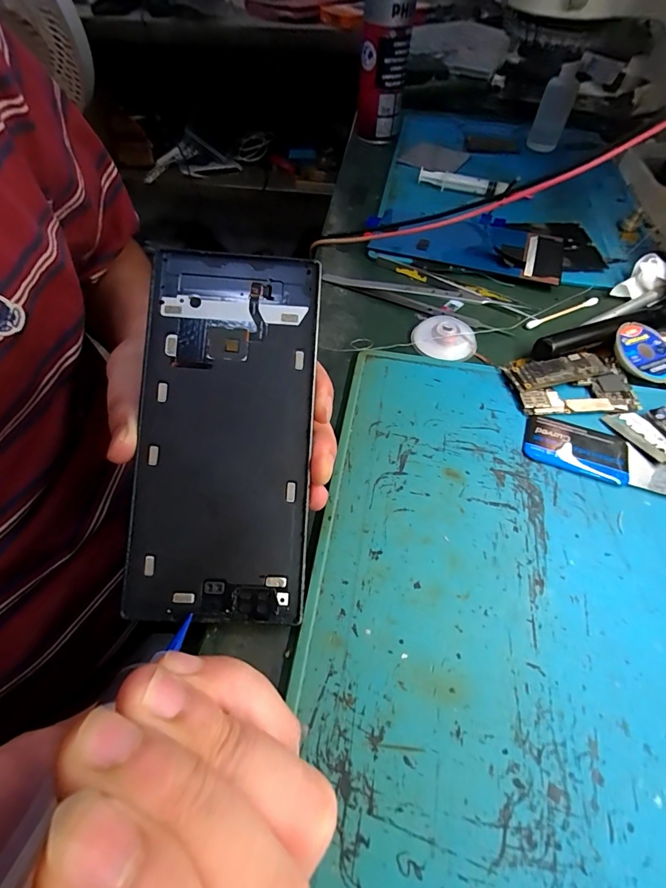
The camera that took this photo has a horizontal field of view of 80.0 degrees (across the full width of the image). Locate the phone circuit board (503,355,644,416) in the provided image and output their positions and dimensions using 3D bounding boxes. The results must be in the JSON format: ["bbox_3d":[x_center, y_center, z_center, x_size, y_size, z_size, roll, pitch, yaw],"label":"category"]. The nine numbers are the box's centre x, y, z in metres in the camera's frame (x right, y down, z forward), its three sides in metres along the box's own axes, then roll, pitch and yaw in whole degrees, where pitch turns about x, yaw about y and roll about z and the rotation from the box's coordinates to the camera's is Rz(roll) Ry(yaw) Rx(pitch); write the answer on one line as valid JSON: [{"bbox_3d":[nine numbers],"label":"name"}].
[{"bbox_3d":[0.151,-0.039,0.253,0.074,0.008,0.043,-2,55,-1],"label":"phone circuit board"}]

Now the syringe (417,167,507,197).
[{"bbox_3d":[0.134,-0.271,0.413,0.090,0.016,0.015,12,56,9],"label":"syringe"}]

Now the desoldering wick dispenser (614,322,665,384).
[{"bbox_3d":[0.210,-0.060,0.264,0.045,0.004,0.039,22,70,-1],"label":"desoldering wick dispenser"}]

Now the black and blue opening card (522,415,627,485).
[{"bbox_3d":[0.140,0.002,0.228,0.054,0.004,0.033,17,57,13],"label":"black and blue opening card"}]

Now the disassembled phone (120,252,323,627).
[{"bbox_3d":[-0.047,-0.005,0.177,0.074,0.004,0.161,3,85,-4],"label":"disassembled phone"}]

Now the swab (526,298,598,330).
[{"bbox_3d":[0.177,-0.102,0.304,0.068,0.004,0.006,-23,58,-15],"label":"swab"}]

